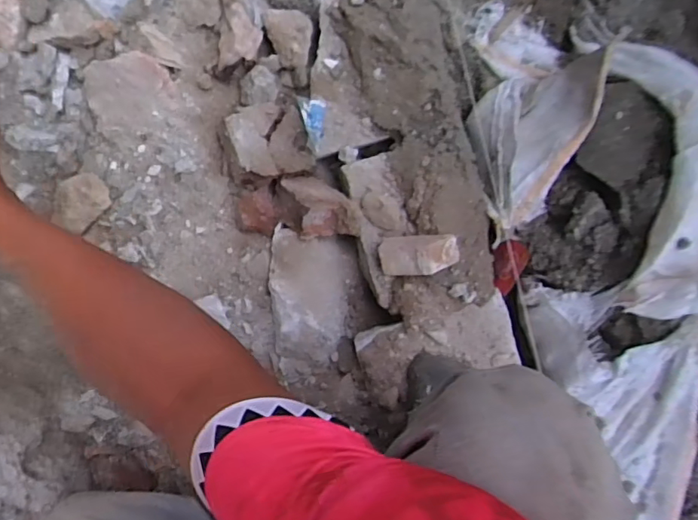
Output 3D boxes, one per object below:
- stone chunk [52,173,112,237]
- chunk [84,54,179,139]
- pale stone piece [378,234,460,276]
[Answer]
[{"bbox_3d":[-0.334,-0.073,0.657,0.056,0.025,0.071,42,93,-4],"label":"stone chunk"},{"bbox_3d":[-0.266,-0.197,0.643,0.097,0.033,0.090,0,95,-1],"label":"chunk"},{"bbox_3d":[0.086,-0.006,0.647,0.093,0.046,0.048,-3,95,0],"label":"pale stone piece"}]

